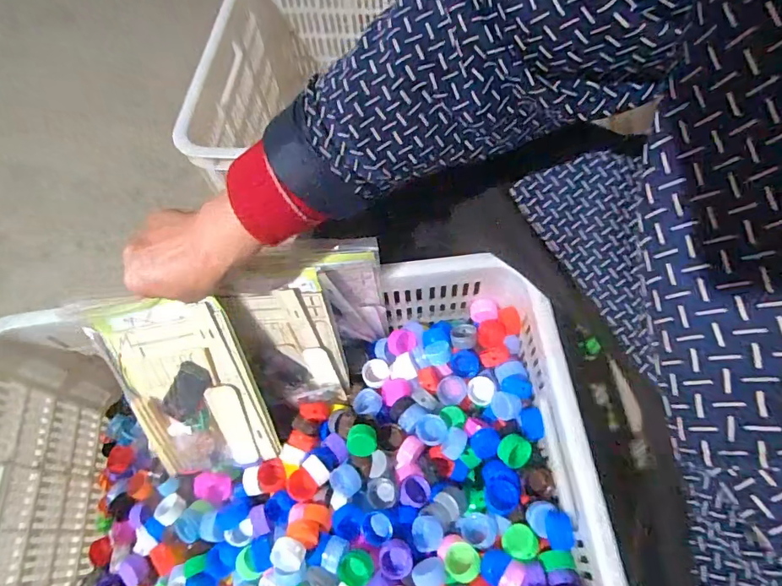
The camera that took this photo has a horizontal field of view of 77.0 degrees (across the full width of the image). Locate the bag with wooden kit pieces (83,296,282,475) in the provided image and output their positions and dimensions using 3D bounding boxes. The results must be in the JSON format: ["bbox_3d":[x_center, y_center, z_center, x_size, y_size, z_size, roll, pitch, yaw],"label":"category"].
[{"bbox_3d":[-0.218,0.104,0.523,0.140,0.022,0.206,-13,107,7],"label":"bag with wooden kit pieces"}]

